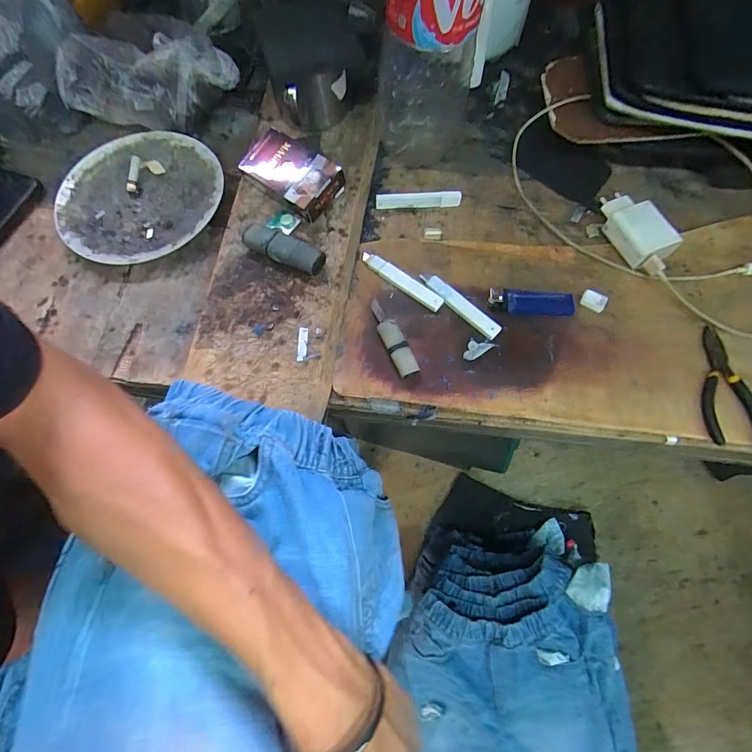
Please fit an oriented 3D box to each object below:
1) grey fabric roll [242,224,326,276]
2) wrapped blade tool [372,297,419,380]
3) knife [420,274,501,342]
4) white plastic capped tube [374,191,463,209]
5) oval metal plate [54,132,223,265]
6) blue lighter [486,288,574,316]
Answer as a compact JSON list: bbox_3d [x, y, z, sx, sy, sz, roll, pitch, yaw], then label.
[{"bbox_3d":[-0.090,-0.124,0.404,0.080,0.026,0.028,30,73,11],"label":"grey fabric roll"},{"bbox_3d":[0.015,-0.036,0.385,0.019,0.012,0.082,-22,71,-8],"label":"wrapped blade tool"},{"bbox_3d":[0.081,-0.070,0.403,0.092,0.006,0.018,43,75,15],"label":"knife"},{"bbox_3d":[0.046,-0.191,0.453,0.092,0.015,0.011,-3,69,-1],"label":"white plastic capped tube"},{"bbox_3d":[-0.253,-0.193,0.447,0.162,0.021,0.165,23,71,9],"label":"oval metal plate"},{"bbox_3d":[0.150,-0.071,0.402,0.082,0.006,0.022,3,70,1],"label":"blue lighter"}]

